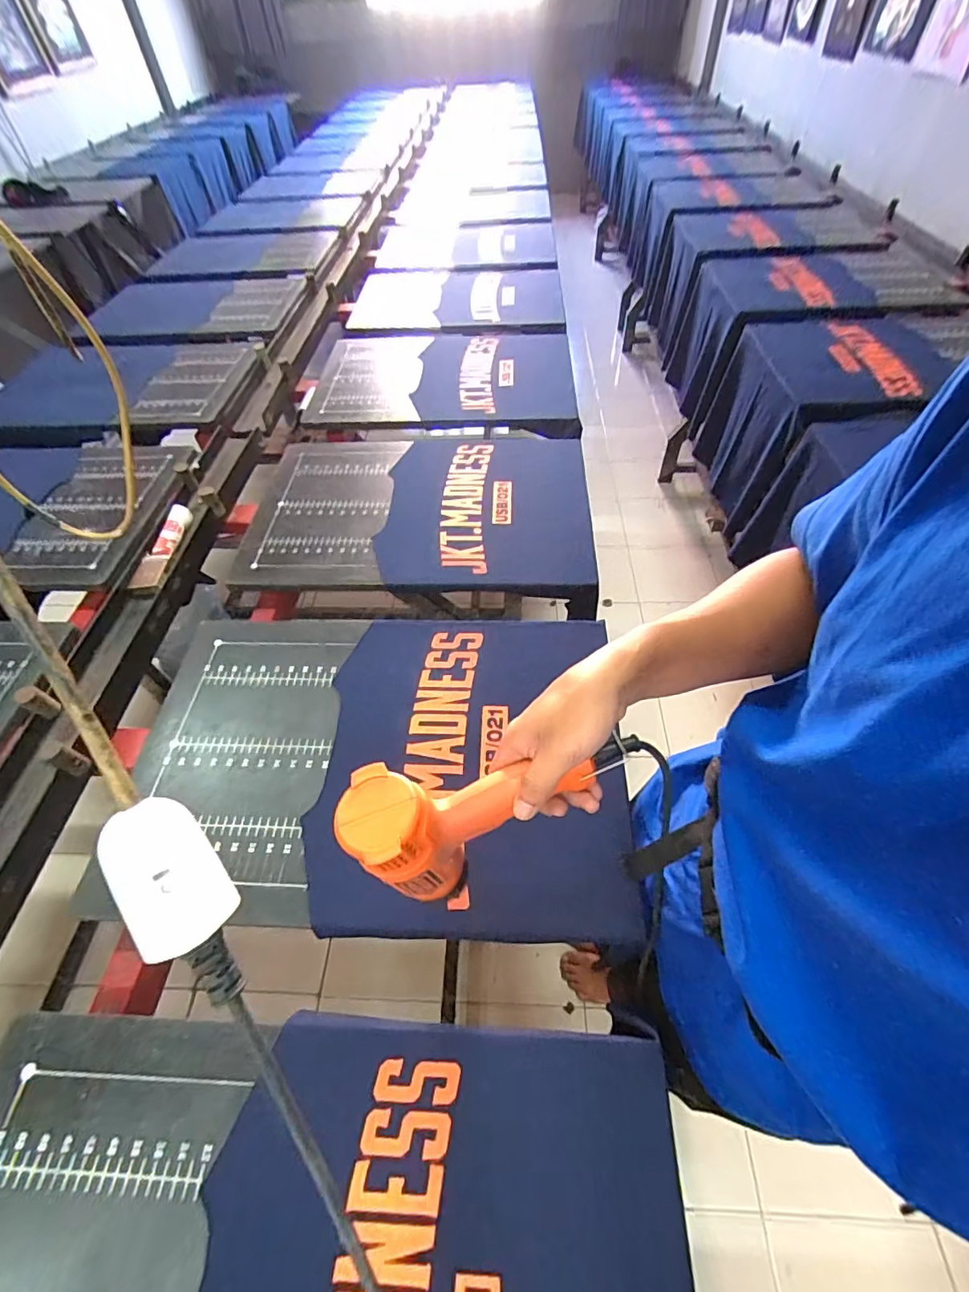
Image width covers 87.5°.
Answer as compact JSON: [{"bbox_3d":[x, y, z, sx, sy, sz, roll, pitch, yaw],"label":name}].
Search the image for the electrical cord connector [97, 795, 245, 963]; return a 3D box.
[{"bbox_3d":[-0.147,0.105,0.234,0.067,0.026,0.040,56,34,6],"label":"electrical cord connector"}]

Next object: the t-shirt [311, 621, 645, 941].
[{"bbox_3d":[-0.018,0.122,0.616,0.352,0.032,0.398,-1,53,2],"label":"t-shirt"}]

